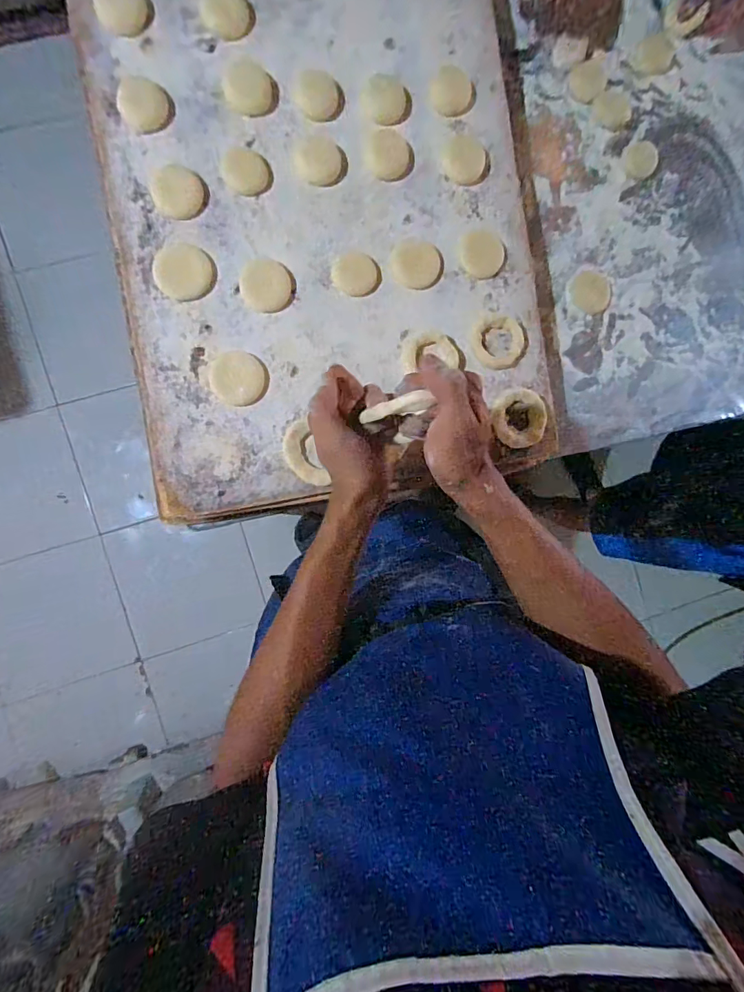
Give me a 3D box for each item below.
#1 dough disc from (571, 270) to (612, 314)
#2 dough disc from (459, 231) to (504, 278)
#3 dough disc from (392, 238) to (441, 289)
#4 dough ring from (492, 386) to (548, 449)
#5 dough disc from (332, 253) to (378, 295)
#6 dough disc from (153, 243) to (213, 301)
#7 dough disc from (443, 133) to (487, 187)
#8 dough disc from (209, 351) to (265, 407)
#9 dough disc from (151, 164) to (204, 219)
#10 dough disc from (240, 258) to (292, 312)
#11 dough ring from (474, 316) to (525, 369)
[{"bbox_3d":[0.266,-0.247,0.550,0.051,0.004,0.048,0,90,-6],"label":"dough disc"},{"bbox_3d":[0.118,-0.256,0.481,0.046,0.004,0.047,0,90,-6],"label":"dough disc"},{"bbox_3d":[0.046,-0.241,0.470,0.049,0.004,0.048,0,90,-6],"label":"dough disc"},{"bbox_3d":[0.156,-0.083,0.482,0.056,0.013,0.062,-10,91,-6],"label":"dough ring"},{"bbox_3d":[-0.017,-0.228,0.466,0.045,0.004,0.040,-8,91,-6],"label":"dough disc"},{"bbox_3d":[-0.184,-0.220,0.443,0.053,0.004,0.053,0,90,-6],"label":"dough disc"},{"bbox_3d":[0.097,-0.352,0.476,0.043,0.004,0.050,1,90,-6],"label":"dough disc"},{"bbox_3d":[-0.133,-0.117,0.448,0.053,0.007,0.051,0,90,-6],"label":"dough disc"},{"bbox_3d":[-0.190,-0.299,0.445,0.047,0.004,0.054,-23,92,-6],"label":"dough disc"},{"bbox_3d":[-0.106,-0.210,0.452,0.049,0.004,0.049,0,90,-6],"label":"dough disc"},{"bbox_3d":[0.136,-0.163,0.483,0.053,0.005,0.051,0,90,-6],"label":"dough ring"}]

